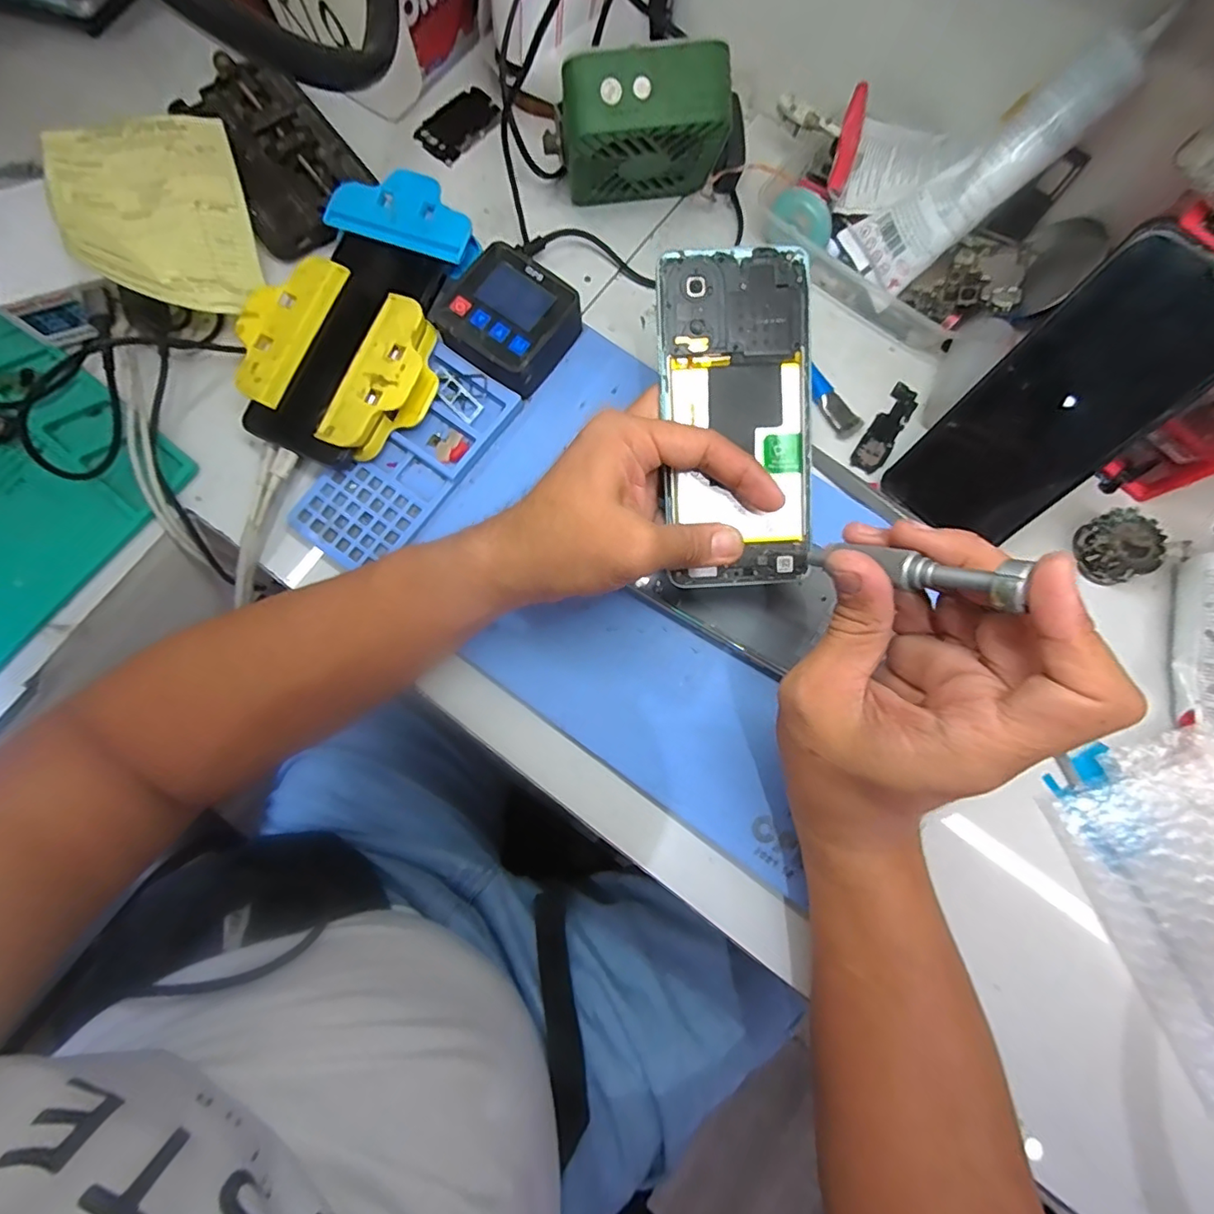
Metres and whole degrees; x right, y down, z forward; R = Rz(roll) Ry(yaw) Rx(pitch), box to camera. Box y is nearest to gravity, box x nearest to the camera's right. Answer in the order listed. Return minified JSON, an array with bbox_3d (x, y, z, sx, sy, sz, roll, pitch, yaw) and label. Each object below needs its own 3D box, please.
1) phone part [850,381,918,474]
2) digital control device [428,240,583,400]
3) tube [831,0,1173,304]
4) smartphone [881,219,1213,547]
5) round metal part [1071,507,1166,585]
[{"bbox_3d":[0.185,-0.118,0.365,0.020,0.004,0.070,33,81,6],"label":"phone part"},{"bbox_3d":[-0.063,-0.178,0.350,0.069,0.036,0.071,38,81,6],"label":"digital control device"},{"bbox_3d":[0.216,-0.250,0.316,0.025,0.151,0.047,-12,76,-45],"label":"tube"},{"bbox_3d":[0.240,-0.105,0.297,0.078,0.161,0.006,46,40,8],"label":"smartphone"},{"bbox_3d":[0.312,-0.037,0.338,0.040,0.023,0.040,0,79,0],"label":"round metal part"}]

